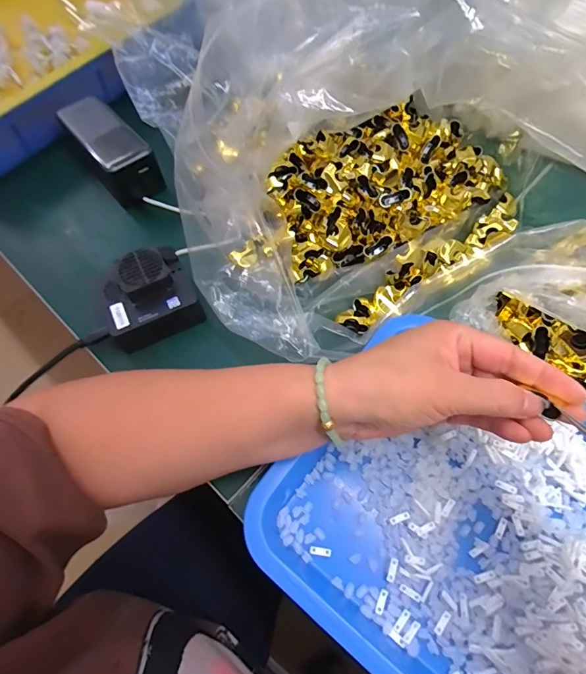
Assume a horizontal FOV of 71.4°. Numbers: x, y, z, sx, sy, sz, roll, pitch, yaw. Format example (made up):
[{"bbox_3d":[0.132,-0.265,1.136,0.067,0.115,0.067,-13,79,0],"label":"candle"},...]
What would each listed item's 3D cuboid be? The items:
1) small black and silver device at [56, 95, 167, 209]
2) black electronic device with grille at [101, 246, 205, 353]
[{"bbox_3d":[-0.203,-0.205,0.449,0.059,0.051,0.133,-37,67,-16],"label":"small black and silver device"},{"bbox_3d":[-0.128,-0.035,0.360,0.078,0.049,0.067,-26,64,-11],"label":"black electronic device with grille"}]

